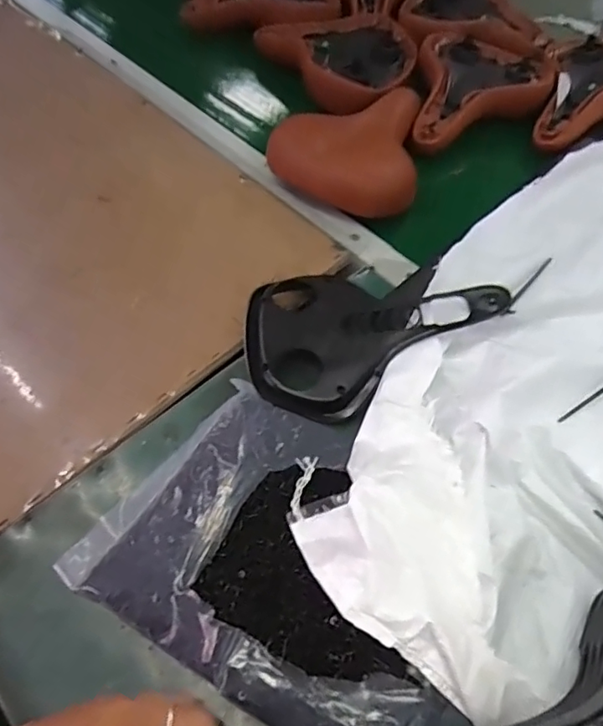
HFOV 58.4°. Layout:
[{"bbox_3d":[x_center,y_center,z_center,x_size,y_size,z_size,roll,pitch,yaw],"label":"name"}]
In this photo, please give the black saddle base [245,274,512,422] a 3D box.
[{"bbox_3d":[0.055,-0.048,0.534,0.237,0.049,0.166,-24,61,-16],"label":"black saddle base"}]

